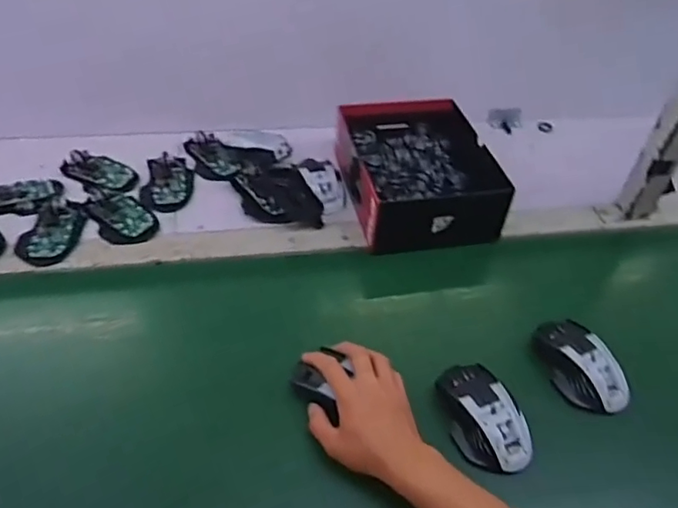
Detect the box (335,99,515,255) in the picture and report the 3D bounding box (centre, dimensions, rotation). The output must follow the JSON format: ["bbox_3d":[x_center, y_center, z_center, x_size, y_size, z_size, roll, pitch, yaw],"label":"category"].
[{"bbox_3d":[0.105,-0.123,0.826,0.186,0.079,0.254,-8,47,-12],"label":"box"}]

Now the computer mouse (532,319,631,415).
[{"bbox_3d":[0.265,0.121,0.632,0.062,0.033,0.116,-14,48,-17],"label":"computer mouse"}]

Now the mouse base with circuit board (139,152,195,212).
[{"bbox_3d":[-0.249,-0.107,0.827,0.073,0.015,0.113,-5,46,-9],"label":"mouse base with circuit board"}]

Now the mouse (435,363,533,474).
[{"bbox_3d":[0.145,0.162,0.581,0.067,0.035,0.117,-15,48,-18],"label":"mouse"}]

